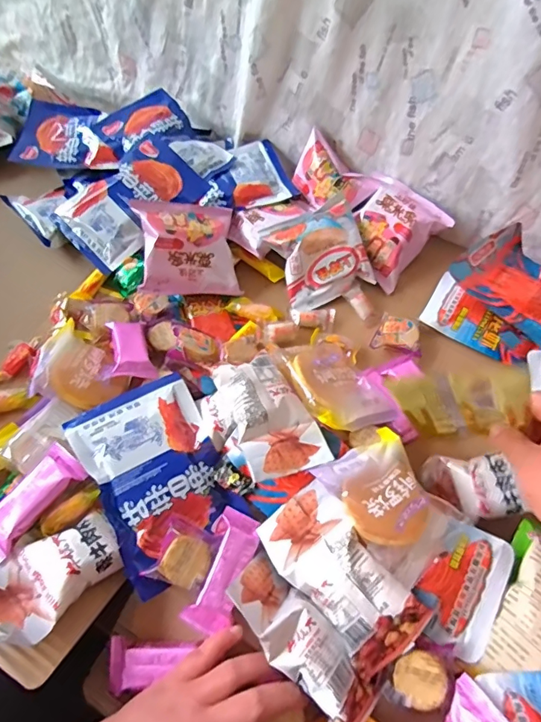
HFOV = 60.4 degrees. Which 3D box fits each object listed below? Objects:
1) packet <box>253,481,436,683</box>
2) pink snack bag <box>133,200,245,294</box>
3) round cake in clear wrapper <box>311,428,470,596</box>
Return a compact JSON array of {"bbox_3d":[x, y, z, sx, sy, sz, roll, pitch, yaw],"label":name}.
[{"bbox_3d":[0.058,0.169,0.372,0.069,0.028,0.138,-33,66,-19],"label":"packet"},{"bbox_3d":[-0.098,-0.139,0.550,0.108,0.064,0.115,-8,60,-7],"label":"pink snack bag"},{"bbox_3d":[0.103,0.115,0.388,0.088,0.045,0.118,-27,64,-17],"label":"round cake in clear wrapper"}]

